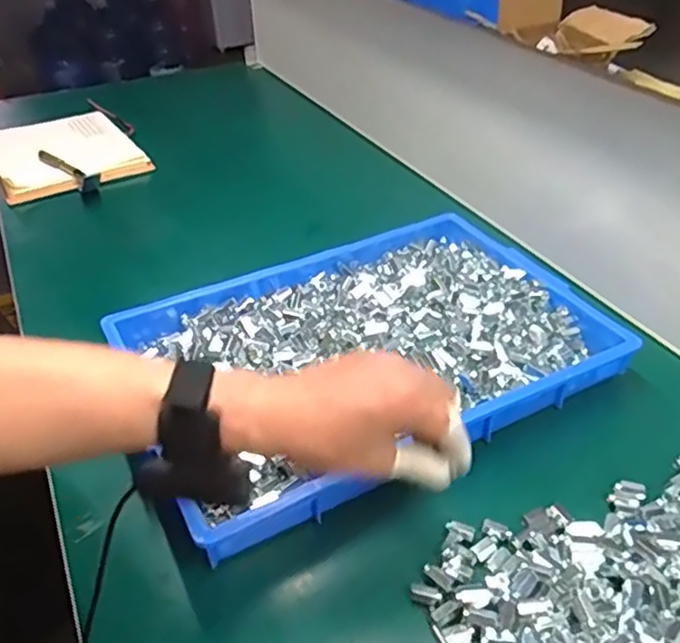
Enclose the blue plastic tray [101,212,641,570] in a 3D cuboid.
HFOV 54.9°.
[{"bbox_3d":[0.029,0.016,0.622,0.425,0.061,0.282,-20,42,-21],"label":"blue plastic tray"}]

